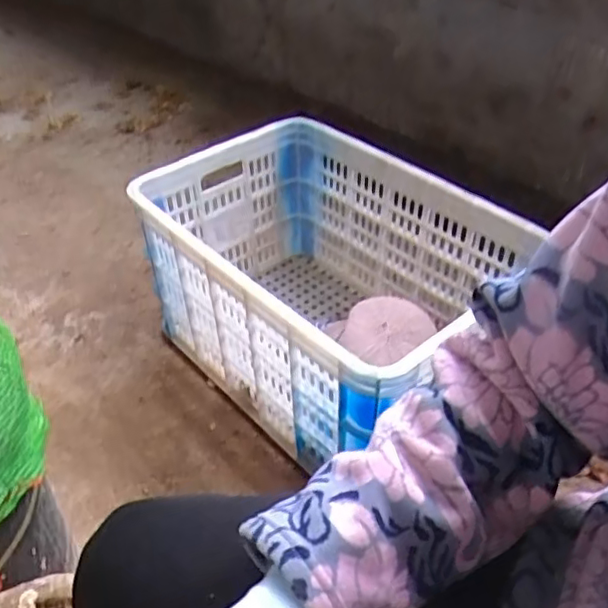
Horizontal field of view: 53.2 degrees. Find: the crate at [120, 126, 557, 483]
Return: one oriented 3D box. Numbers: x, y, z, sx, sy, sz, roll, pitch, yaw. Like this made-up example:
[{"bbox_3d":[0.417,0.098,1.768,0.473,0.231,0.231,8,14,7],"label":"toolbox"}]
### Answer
[{"bbox_3d":[0.030,-0.025,0.925,0.361,0.291,0.518,-33,51,-31],"label":"crate"}]

